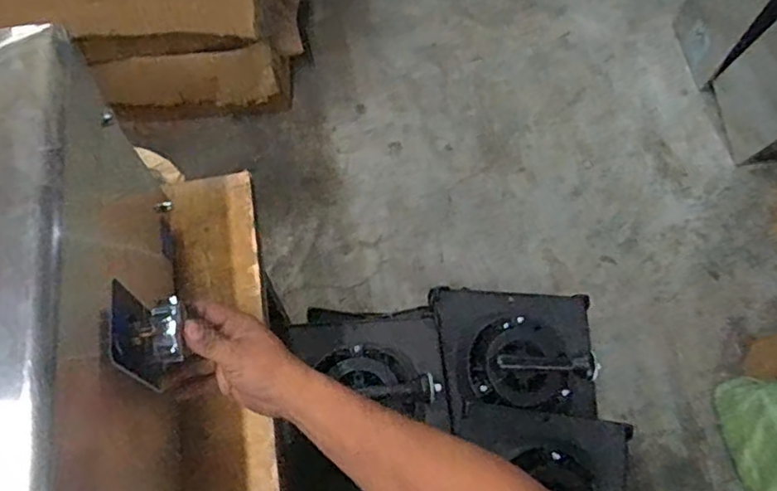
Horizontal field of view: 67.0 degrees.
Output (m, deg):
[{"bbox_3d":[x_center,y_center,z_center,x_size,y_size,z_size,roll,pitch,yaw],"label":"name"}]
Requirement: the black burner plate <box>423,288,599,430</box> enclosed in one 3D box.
[{"bbox_3d":[0.237,0.189,1.068,0.293,0.049,0.250,-4,66,-2],"label":"black burner plate"}]

